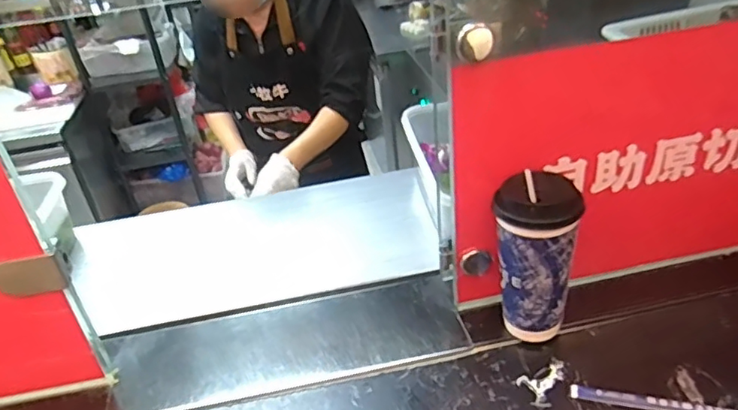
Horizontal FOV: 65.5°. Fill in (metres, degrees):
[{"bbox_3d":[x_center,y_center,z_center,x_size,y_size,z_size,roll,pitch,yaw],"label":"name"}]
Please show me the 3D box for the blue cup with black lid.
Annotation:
[{"bbox_3d":[0.179,0.054,0.627,0.084,0.204,0.092,5,35,17],"label":"blue cup with black lid"}]

